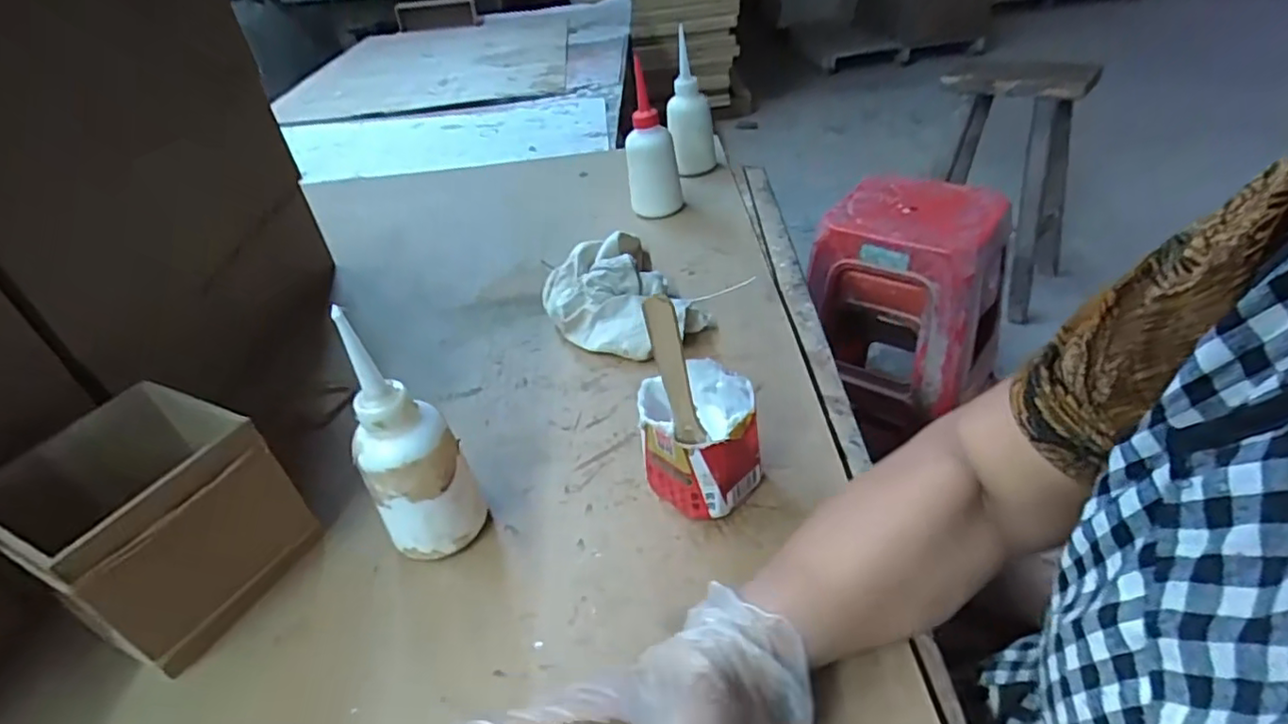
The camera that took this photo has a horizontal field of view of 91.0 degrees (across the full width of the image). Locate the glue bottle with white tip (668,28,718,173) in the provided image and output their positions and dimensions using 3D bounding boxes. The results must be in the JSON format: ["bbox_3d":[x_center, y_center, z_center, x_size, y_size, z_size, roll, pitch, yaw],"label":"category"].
[{"bbox_3d":[0.061,-0.326,0.809,0.059,0.163,0.047,-2,37,6],"label":"glue bottle with white tip"}]

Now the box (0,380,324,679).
[{"bbox_3d":[-0.296,0.094,0.385,0.118,0.104,0.113,14,42,25],"label":"box"}]

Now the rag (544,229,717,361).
[{"bbox_3d":[-0.027,-0.070,0.590,0.126,0.057,0.181,-18,38,-15],"label":"rag"}]

